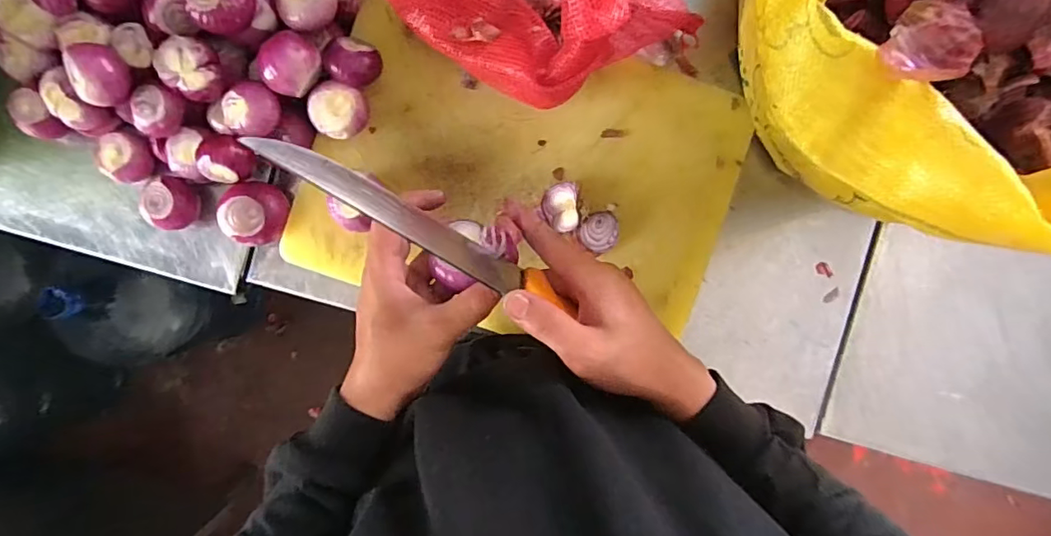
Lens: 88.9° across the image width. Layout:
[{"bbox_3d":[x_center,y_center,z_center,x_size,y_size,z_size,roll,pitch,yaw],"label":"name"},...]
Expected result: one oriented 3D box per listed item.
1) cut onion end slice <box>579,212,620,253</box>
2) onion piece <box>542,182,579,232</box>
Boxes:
[{"bbox_3d":[0.074,-0.036,0.532,0.037,0.014,0.037,0,92,-1],"label":"cut onion end slice"},{"bbox_3d":[0.035,-0.060,0.528,0.032,0.016,0.046,-5,92,-1],"label":"onion piece"}]

